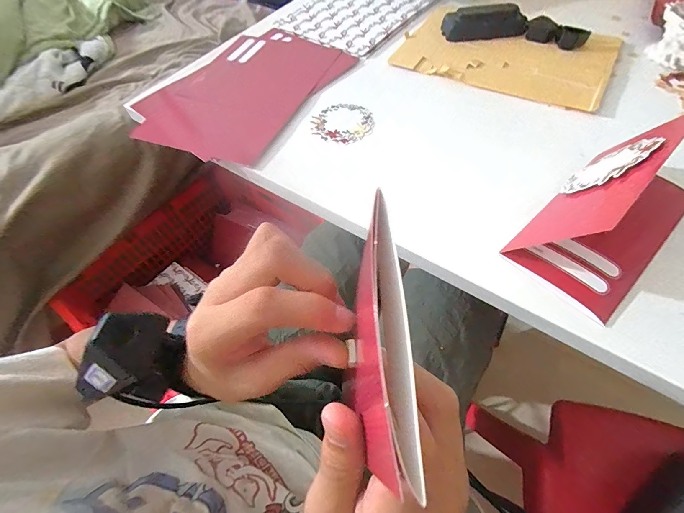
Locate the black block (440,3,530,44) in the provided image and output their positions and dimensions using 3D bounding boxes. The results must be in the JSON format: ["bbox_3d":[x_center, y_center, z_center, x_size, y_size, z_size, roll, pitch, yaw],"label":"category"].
[{"bbox_3d":[0.198,-0.323,0.440,0.108,0.032,0.042,2,59,4],"label":"black block"}]

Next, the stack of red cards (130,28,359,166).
[{"bbox_3d":[-0.126,-0.237,0.433,0.197,0.013,0.260,28,61,20],"label":"stack of red cards"}]

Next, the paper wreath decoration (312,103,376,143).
[{"bbox_3d":[0.000,-0.162,0.374,0.073,0.004,0.074,-2,58,2],"label":"paper wreath decoration"}]

